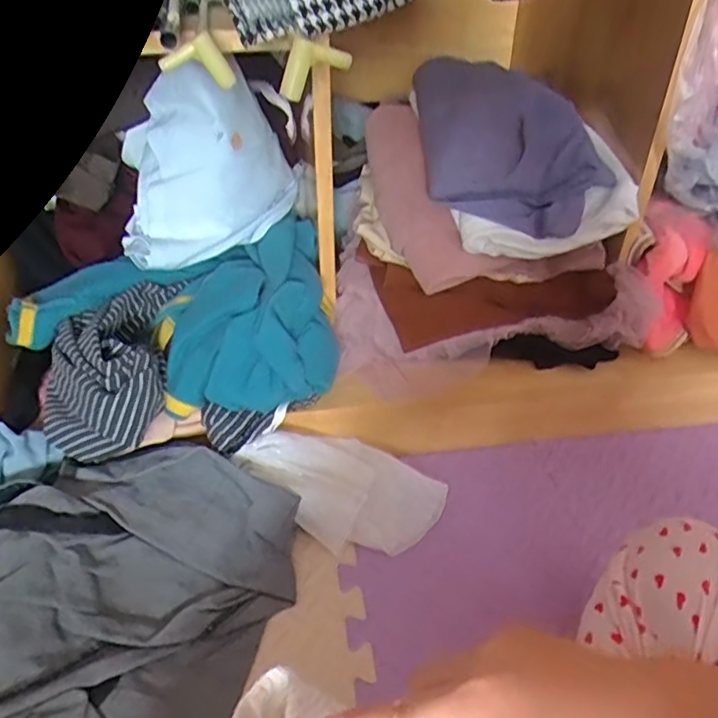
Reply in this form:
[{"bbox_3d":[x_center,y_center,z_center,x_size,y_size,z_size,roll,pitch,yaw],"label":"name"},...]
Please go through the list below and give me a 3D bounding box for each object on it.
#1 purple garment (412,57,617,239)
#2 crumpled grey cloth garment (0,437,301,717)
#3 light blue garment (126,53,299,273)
[{"bbox_3d":[0.190,-0.278,0.792,0.211,0.145,0.215,-8,39,-9],"label":"purple garment"},{"bbox_3d":[-0.314,0.258,0.583,0.411,0.098,0.438,12,40,14],"label":"crumpled grey cloth garment"},{"bbox_3d":[-0.194,-0.241,0.772,0.124,0.191,0.242,18,42,21],"label":"light blue garment"}]

